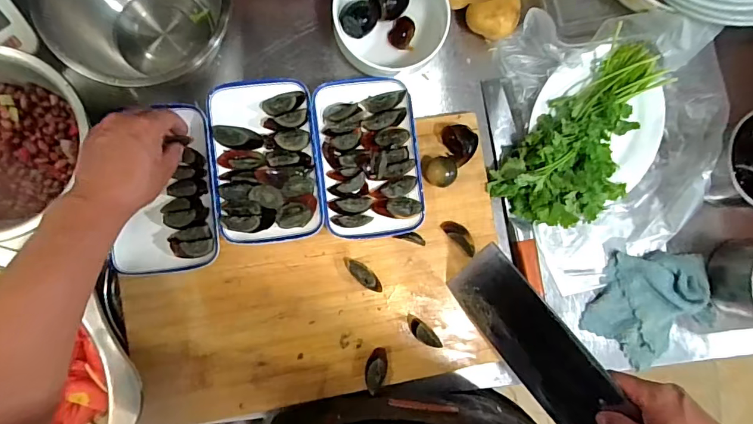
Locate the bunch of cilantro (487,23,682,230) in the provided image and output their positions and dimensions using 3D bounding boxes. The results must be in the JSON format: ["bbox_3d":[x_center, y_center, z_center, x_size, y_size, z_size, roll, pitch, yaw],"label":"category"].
[{"bbox_3d":[0.287,-0.099,0.565,0.165,0.044,0.286,40,84,-3],"label":"bunch of cilantro"}]

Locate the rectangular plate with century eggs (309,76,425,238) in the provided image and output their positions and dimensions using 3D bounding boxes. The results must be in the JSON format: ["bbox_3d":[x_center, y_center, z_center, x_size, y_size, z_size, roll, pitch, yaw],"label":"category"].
[{"bbox_3d":[-0.010,-0.067,0.532,0.118,0.026,0.190,-6,88,-6],"label":"rectangular plate with century eggs"}]

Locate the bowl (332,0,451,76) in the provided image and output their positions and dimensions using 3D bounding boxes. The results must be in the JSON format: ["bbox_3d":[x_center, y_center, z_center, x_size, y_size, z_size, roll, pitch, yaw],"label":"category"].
[{"bbox_3d":[0.015,-0.237,0.540,0.128,0.060,0.132,0,87,-6],"label":"bowl"}]

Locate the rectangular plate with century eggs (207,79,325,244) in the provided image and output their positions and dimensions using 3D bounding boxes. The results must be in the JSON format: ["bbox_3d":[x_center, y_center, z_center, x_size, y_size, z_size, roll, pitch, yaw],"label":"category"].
[{"bbox_3d":[-0.130,-0.061,0.516,0.118,0.025,0.185,-6,88,-6],"label":"rectangular plate with century eggs"}]

